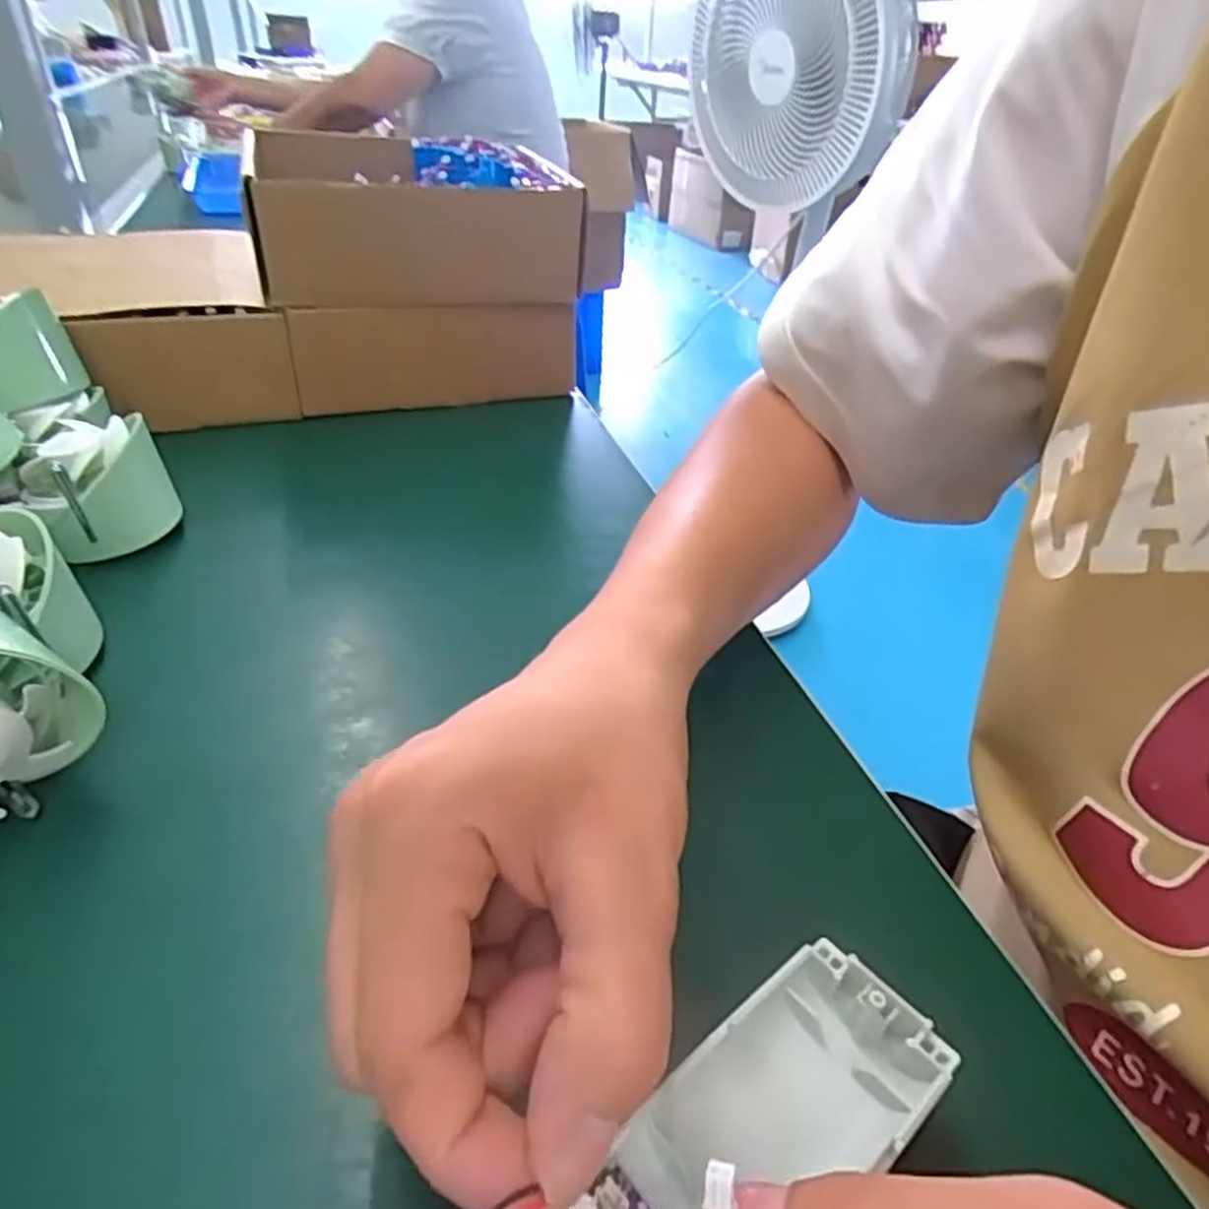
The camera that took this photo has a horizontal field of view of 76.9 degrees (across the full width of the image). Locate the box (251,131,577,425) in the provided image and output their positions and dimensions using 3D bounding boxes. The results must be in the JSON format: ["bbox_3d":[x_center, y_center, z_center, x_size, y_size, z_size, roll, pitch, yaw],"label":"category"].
[{"bbox_3d":[-0.147,-0.258,0.574,0.200,0.138,0.238,-9,38,-16],"label":"box"}]

